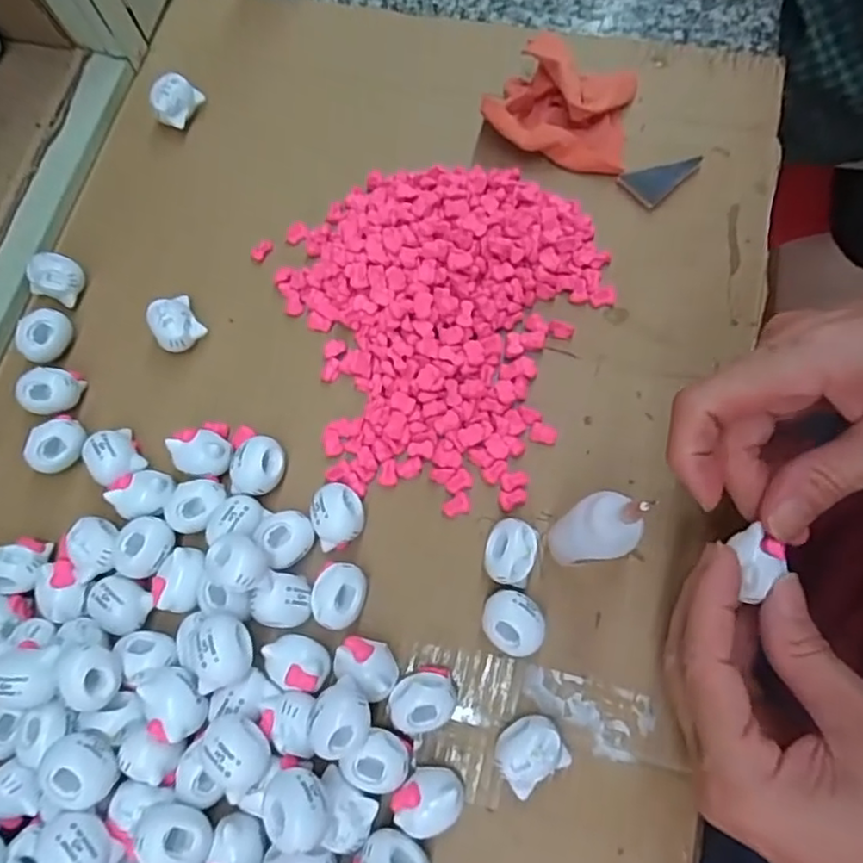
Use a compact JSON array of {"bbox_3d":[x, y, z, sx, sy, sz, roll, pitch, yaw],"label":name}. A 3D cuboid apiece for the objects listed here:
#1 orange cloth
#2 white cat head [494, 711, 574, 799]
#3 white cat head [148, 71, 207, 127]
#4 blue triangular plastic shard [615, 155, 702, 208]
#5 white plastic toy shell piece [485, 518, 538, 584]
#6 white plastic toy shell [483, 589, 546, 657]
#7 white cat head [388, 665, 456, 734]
[{"bbox_3d":[0.066,-0.167,0.324,0.071,0.028,0.056,14,74,8],"label":"orange cloth"},{"bbox_3d":[0.037,0.121,0.243,0.025,0.018,0.023,-32,73,-7],"label":"white cat head"},{"bbox_3d":[-0.137,-0.176,0.343,0.018,0.020,0.026,31,77,12],"label":"white cat head"},{"bbox_3d":[0.114,-0.129,0.320,0.037,0.006,0.022,-41,74,-9],"label":"blue triangular plastic shard"},{"bbox_3d":[0.032,0.051,0.266,0.020,0.019,0.026,10,73,7],"label":"white plastic toy shell piece"},{"bbox_3d":[0.032,0.077,0.257,0.021,0.021,0.026,-33,73,-7],"label":"white plastic toy shell"},{"bbox_3d":[-0.003,0.105,0.250,0.026,0.021,0.021,-32,73,-7],"label":"white cat head"}]

